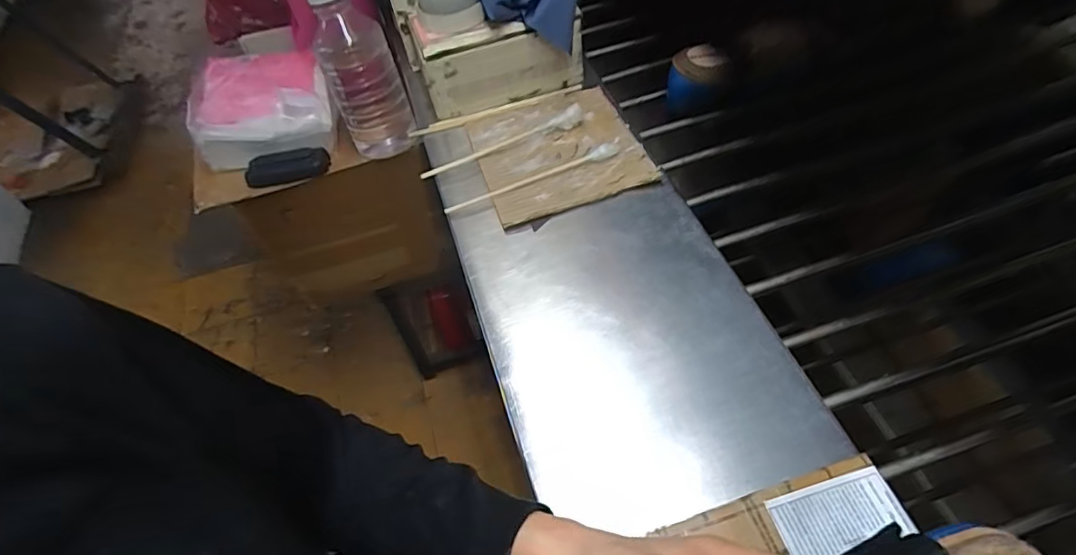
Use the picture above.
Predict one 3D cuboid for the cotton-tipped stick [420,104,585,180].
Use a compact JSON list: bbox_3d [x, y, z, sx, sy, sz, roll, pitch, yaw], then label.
[{"bbox_3d":[-0.038,-0.151,0.604,0.190,0.021,0.019,-22,55,-10],"label":"cotton-tipped stick"}]

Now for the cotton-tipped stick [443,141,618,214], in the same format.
[{"bbox_3d":[-0.004,-0.108,0.576,0.199,0.013,0.019,-21,55,-9],"label":"cotton-tipped stick"}]

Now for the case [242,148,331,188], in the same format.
[{"bbox_3d":[-0.350,-0.154,0.755,0.112,0.025,0.045,-15,54,-4],"label":"case"}]

